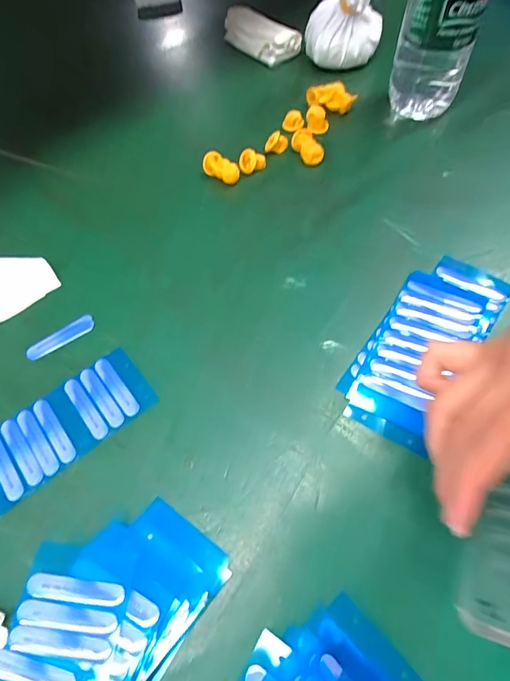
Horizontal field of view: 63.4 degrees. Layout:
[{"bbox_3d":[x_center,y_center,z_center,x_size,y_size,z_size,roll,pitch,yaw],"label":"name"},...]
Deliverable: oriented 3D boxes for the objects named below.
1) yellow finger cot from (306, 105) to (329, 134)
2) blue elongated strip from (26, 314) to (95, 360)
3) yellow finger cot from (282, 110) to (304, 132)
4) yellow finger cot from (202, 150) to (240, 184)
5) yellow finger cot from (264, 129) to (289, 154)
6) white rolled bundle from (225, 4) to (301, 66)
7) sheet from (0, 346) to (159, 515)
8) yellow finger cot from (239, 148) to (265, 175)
[{"bbox_3d":[0.062,-0.217,0.407,0.022,0.022,0.015,2,60,5],"label":"yellow finger cot"},{"bbox_3d":[-0.145,-0.003,0.308,0.051,0.004,0.015,-32,63,-14],"label":"blue elongated strip"},{"bbox_3d":[0.038,-0.219,0.412,0.021,0.012,0.017,2,60,5],"label":"yellow finger cot"},{"bbox_3d":[-0.030,-0.159,0.383,0.036,0.021,0.017,28,66,19],"label":"yellow finger cot"},{"bbox_3d":[0.021,-0.191,0.398,0.022,0.020,0.012,-1,60,4],"label":"yellow finger cot"},{"bbox_3d":[0.003,-0.351,0.483,0.103,0.040,0.034,38,69,23],"label":"white rolled bundle"},{"bbox_3d":[-0.129,0.055,0.274,0.118,0.004,0.054,-37,64,-16],"label":"sheet"},{"bbox_3d":[-0.002,-0.168,0.386,0.025,0.021,0.016,-2,60,3],"label":"yellow finger cot"}]

